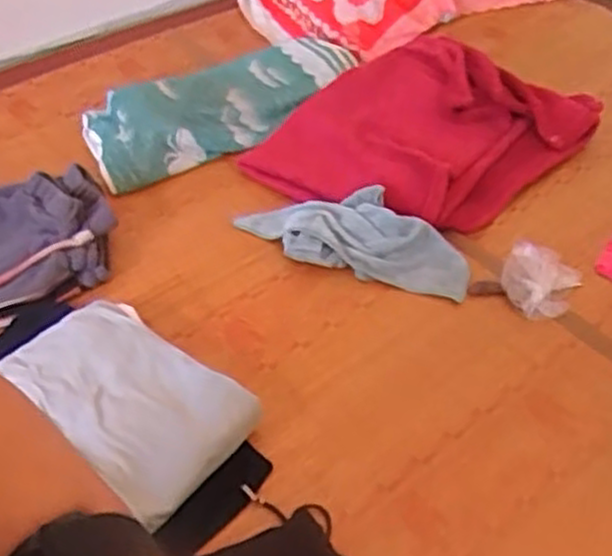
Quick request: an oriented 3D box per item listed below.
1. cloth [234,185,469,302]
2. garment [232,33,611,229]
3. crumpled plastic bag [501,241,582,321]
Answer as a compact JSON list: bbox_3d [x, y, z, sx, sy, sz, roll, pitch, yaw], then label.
[{"bbox_3d":[0.063,-0.057,1.008,0.302,0.058,0.108,14,49,15],"label":"cloth"},{"bbox_3d":[0.160,-0.218,1.156,0.433,0.064,0.361,-33,54,-26],"label":"garment"},{"bbox_3d":[0.285,0.005,0.965,0.092,0.030,0.097,26,53,24],"label":"crumpled plastic bag"}]

